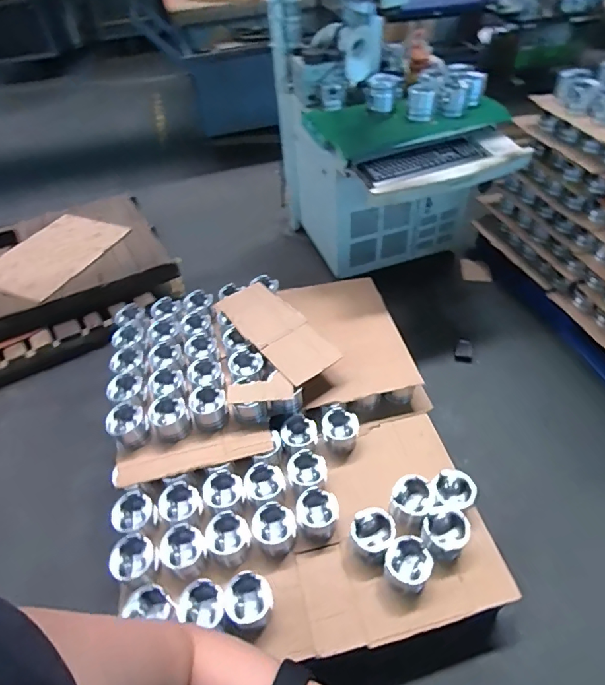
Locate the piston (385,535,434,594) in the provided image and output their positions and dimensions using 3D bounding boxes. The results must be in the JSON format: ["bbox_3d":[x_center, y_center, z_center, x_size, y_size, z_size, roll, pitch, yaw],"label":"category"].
[{"bbox_3d":[0.277,0.575,1.170,0.116,0.081,0.110,18,51,20],"label":"piston"}]

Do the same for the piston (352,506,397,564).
[{"bbox_3d":[0.198,0.519,1.225,0.112,0.085,0.117,-2,48,2],"label":"piston"}]

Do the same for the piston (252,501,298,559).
[{"bbox_3d":[-0.075,0.519,1.245,0.115,0.077,0.121,-2,48,2],"label":"piston"}]

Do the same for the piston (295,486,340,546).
[{"bbox_3d":[0.046,0.495,1.290,0.132,0.077,0.130,-2,48,2],"label":"piston"}]

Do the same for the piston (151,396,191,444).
[{"bbox_3d":[-0.407,0.240,1.399,0.104,0.095,0.114,-2,48,2],"label":"piston"}]

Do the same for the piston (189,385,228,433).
[{"bbox_3d":[-0.289,0.210,1.416,0.117,0.095,0.134,-20,49,-14],"label":"piston"}]

